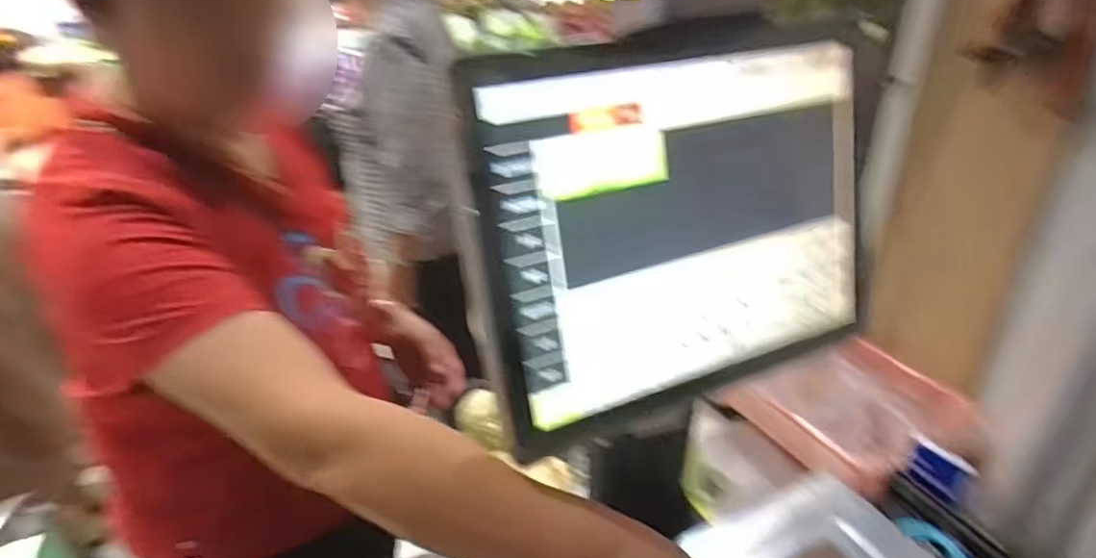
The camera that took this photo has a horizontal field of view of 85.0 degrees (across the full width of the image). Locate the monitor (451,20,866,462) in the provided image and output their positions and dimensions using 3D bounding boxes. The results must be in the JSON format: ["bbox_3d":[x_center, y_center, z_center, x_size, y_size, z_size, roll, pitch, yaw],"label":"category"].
[{"bbox_3d":[0.110,-0.041,0.463,0.354,0.279,0.048,-16,16,-23],"label":"monitor"}]

